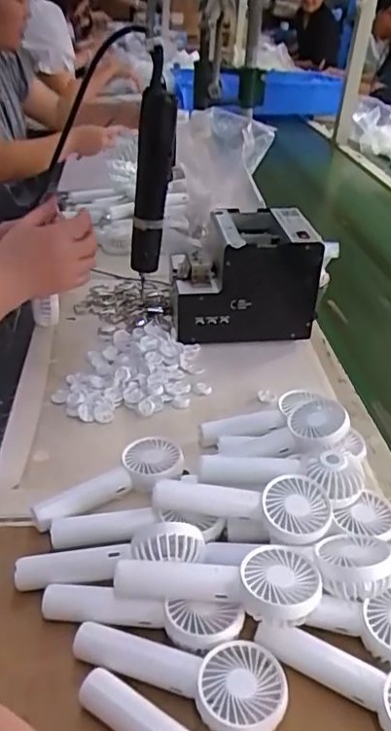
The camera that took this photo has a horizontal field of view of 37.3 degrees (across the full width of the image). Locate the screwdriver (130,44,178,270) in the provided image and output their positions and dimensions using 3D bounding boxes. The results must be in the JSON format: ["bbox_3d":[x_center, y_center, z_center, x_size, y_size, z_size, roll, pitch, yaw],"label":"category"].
[{"bbox_3d":[-0.046,-0.210,0.636,0.036,0.216,0.045,14,34,13],"label":"screwdriver"}]

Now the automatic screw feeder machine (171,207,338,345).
[{"bbox_3d":[0.061,-0.122,0.784,0.179,0.148,0.131,-1,34,-9],"label":"automatic screw feeder machine"}]

